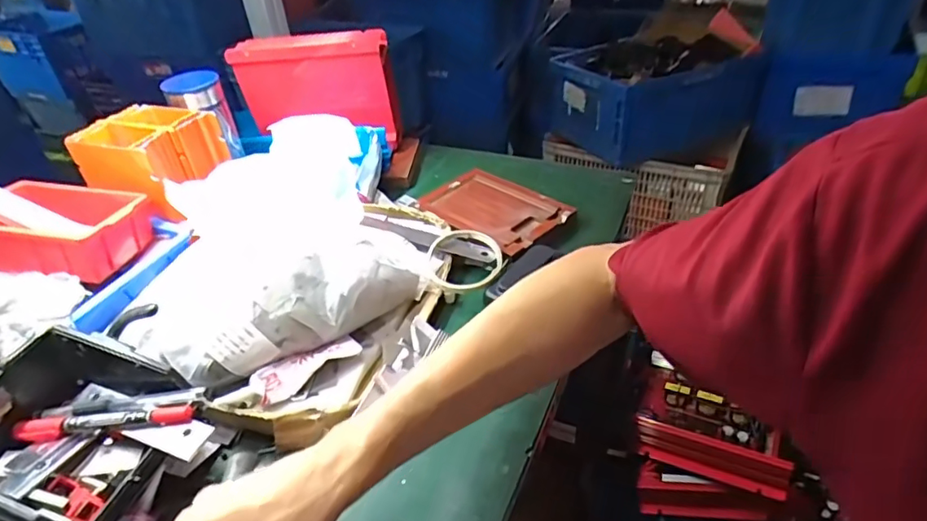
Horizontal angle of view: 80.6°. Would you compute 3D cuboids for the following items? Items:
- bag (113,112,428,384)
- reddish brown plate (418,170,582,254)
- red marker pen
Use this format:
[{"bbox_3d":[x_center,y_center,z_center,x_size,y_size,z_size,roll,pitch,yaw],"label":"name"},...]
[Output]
[{"bbox_3d":[-0.197,-0.027,0.564,0.273,0.116,0.284,-20,40,-20],"label":"bag"},{"bbox_3d":[0.037,-0.069,0.686,0.111,0.019,0.173,-33,45,-32],"label":"reddish brown plate"},{"bbox_3d":[-0.259,0.115,0.393,0.135,0.021,0.016,-3,37,2],"label":"red marker pen"}]

